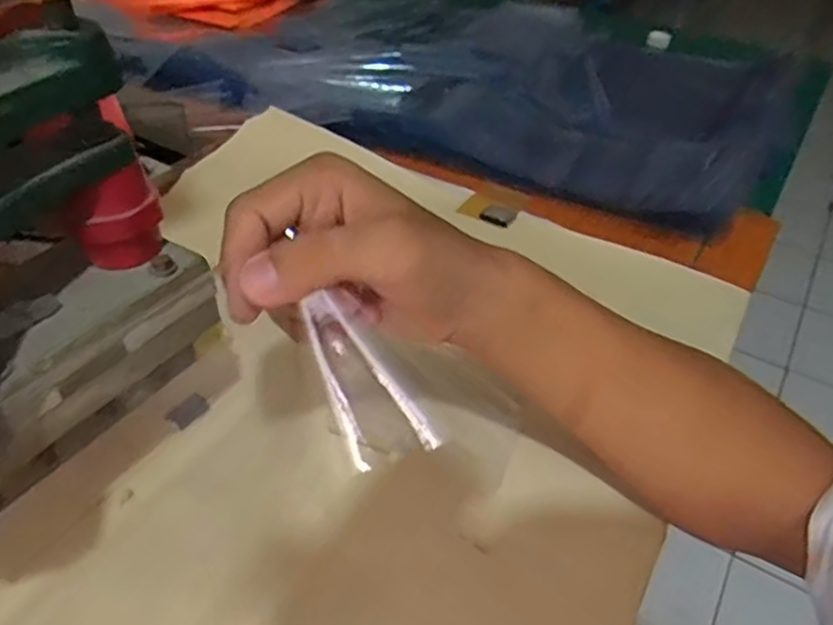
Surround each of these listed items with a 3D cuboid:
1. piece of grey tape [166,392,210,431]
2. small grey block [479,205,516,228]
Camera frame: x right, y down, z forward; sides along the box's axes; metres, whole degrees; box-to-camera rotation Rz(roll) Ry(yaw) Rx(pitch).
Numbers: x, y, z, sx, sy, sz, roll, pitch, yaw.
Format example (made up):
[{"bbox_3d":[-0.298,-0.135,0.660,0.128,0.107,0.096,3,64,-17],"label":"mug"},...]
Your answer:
[{"bbox_3d":[-0.133,0.057,0.381,0.013,0.006,0.023,27,45,23],"label":"piece of grey tape"},{"bbox_3d":[0.069,-0.082,0.549,0.027,0.009,0.020,28,45,24],"label":"small grey block"}]

